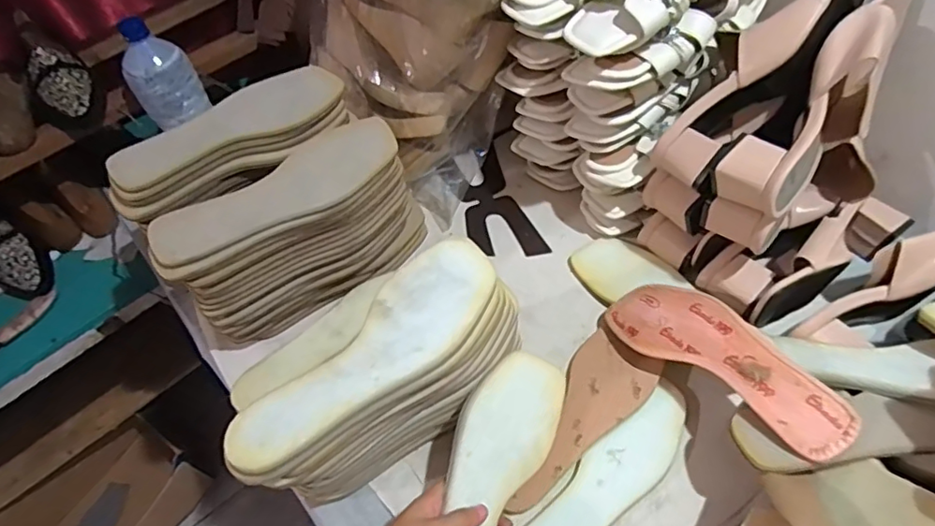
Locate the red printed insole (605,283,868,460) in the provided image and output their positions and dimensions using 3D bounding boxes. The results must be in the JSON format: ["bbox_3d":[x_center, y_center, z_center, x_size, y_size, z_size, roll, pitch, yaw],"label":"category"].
[{"bbox_3d":[0.231,0.082,0.511,0.082,0.026,0.234,-32,38,-16],"label":"red printed insole"}]

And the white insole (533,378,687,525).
[{"bbox_3d":[0.125,0.203,0.508,0.237,0.020,0.055,-37,60,-19],"label":"white insole"}]

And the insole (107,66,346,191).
[{"bbox_3d":[-0.247,-0.148,0.576,0.235,0.013,0.084,-28,63,-17],"label":"insole"}]

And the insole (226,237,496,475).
[{"bbox_3d":[-0.068,0.068,0.428,0.080,0.014,0.236,33,63,23],"label":"insole"}]

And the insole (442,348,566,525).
[{"bbox_3d":[0.014,0.183,0.458,0.083,0.007,0.237,34,62,-9],"label":"insole"}]

